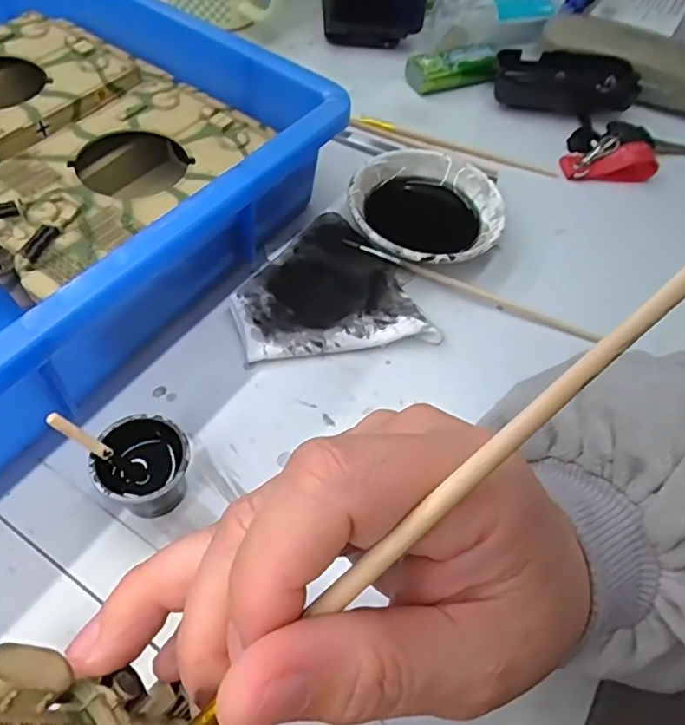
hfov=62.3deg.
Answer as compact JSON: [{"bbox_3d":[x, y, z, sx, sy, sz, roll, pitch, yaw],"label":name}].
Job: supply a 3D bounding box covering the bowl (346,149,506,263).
[{"bbox_3d":[0.051,-0.094,0.349,0.091,0.025,0.093,4,55,-6],"label":"bowl"}]

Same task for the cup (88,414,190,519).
[{"bbox_3d":[-0.082,0.047,0.239,0.036,0.036,0.036,4,55,-6],"label":"cup"}]

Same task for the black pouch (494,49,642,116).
[{"bbox_3d":[0.172,-0.222,0.439,0.095,0.025,0.051,4,55,-2],"label":"black pouch"}]

